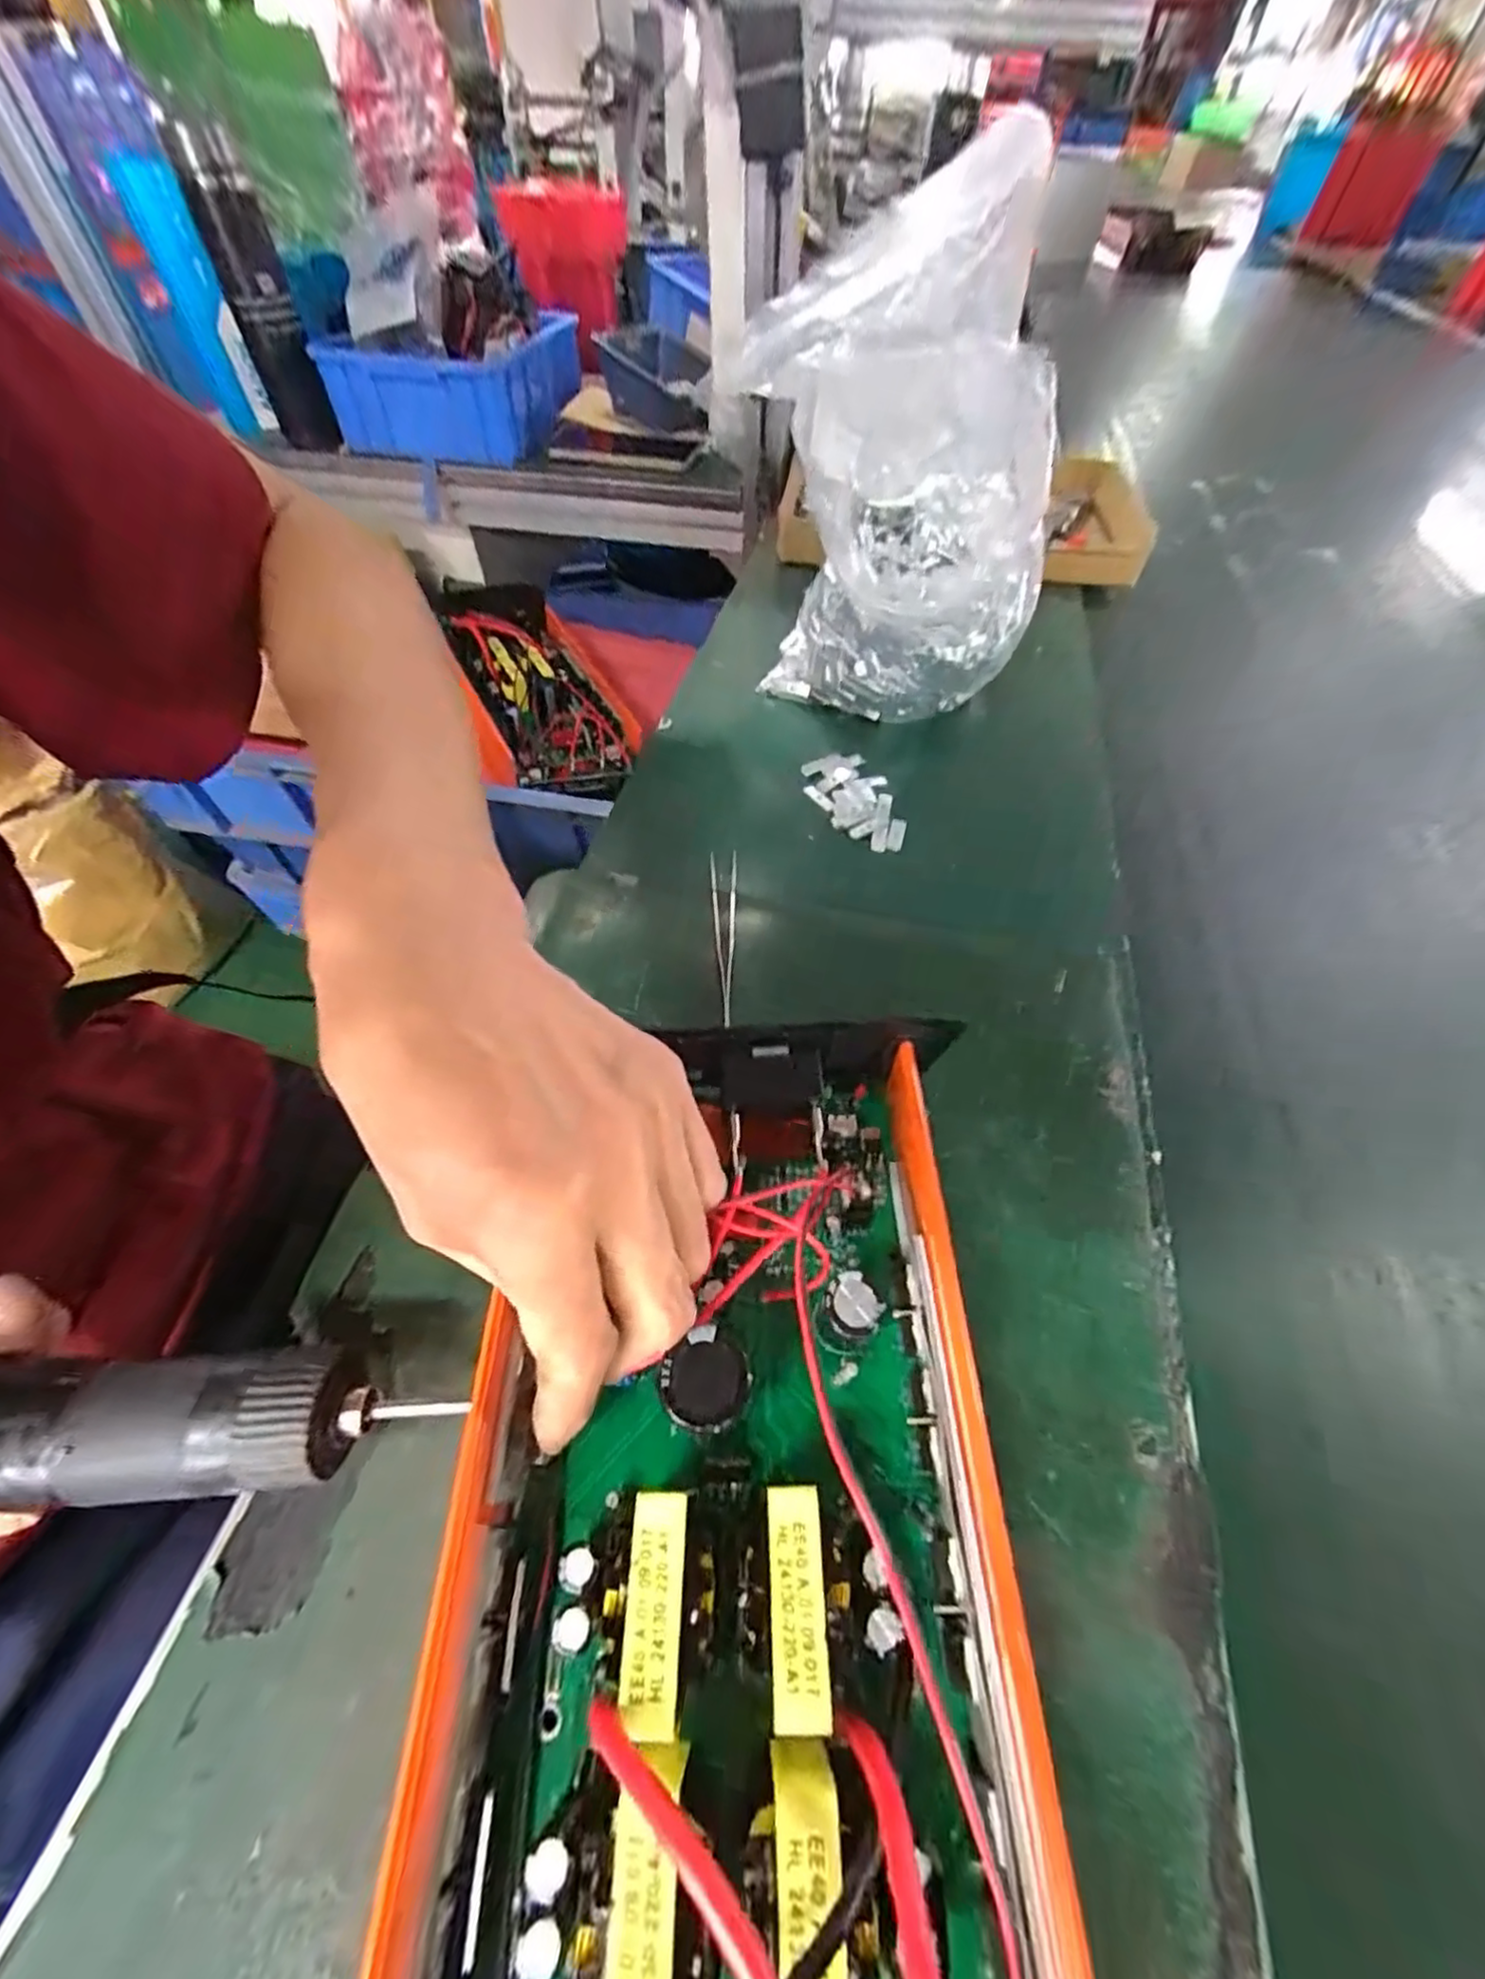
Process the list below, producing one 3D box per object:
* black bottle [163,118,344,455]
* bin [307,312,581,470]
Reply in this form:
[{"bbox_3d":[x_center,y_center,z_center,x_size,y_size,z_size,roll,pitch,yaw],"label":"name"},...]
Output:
[{"bbox_3d":[-0.457,-0.652,0.624,0.058,0.202,0.069,-22,58,-16],"label":"black bottle"},{"bbox_3d":[-0.302,-0.676,0.728,0.198,0.081,0.242,11,55,7],"label":"bin"}]

